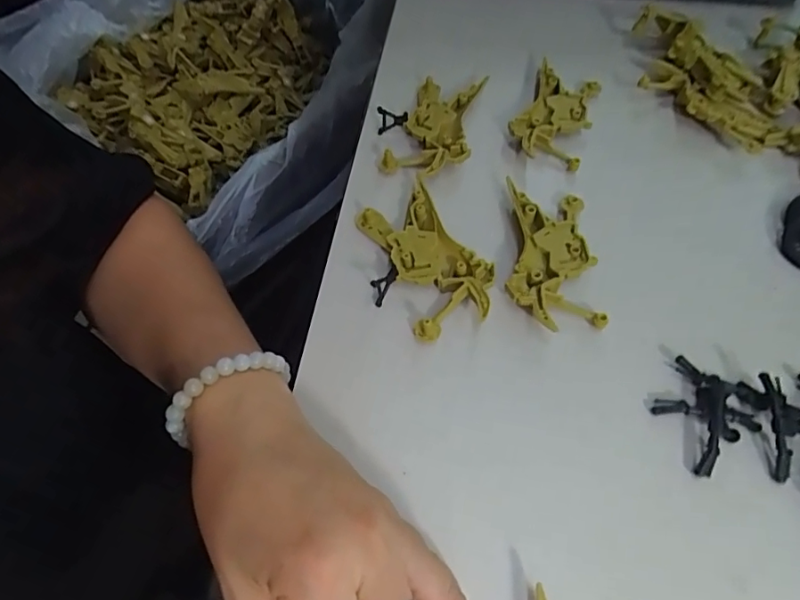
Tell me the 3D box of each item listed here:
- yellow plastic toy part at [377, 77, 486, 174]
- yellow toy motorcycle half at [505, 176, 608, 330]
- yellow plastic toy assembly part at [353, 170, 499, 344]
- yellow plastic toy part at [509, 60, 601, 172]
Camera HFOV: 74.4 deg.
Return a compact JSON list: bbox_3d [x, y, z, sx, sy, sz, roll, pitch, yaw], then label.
[{"bbox_3d":[0.026,-0.118,0.356,0.051,0.014,0.093,16,60,11],"label":"yellow plastic toy part"},{"bbox_3d":[0.085,-0.025,0.299,0.048,0.014,0.092,2,58,2],"label":"yellow toy motorcycle half"},{"bbox_3d":[0.015,-0.026,0.299,0.049,0.013,0.096,-22,60,-12],"label":"yellow plastic toy assembly part"},{"bbox_3d":[0.106,-0.128,0.360,0.047,0.014,0.088,18,60,12],"label":"yellow plastic toy part"}]

